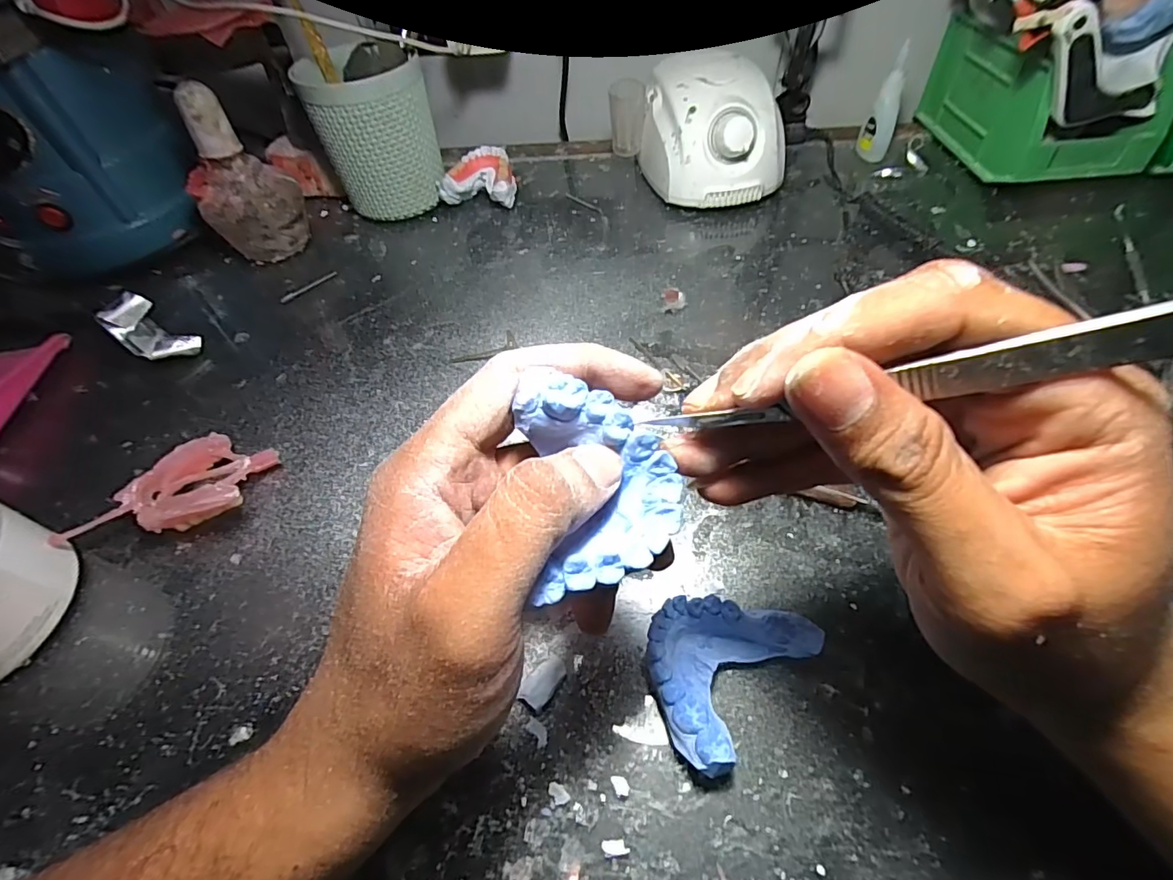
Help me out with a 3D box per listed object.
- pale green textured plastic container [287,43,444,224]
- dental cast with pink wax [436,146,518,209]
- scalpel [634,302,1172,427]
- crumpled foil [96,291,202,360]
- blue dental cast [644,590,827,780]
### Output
[{"bbox_3d":[-0.173,-0.254,0.436,0.092,0.116,0.080,-20,54,-10],"label":"pale green textured plastic container"},{"bbox_3d":[-0.095,-0.233,0.465,0.065,0.034,0.053,5,53,8],"label":"dental cast with pink wax"},{"bbox_3d":[0.082,-0.015,0.113,0.127,0.012,0.004,-12,48,29],"label":"scalpel"},{"bbox_3d":[-0.303,-0.075,0.360,0.067,0.027,0.032,27,59,23],"label":"crumpled foil"},{"bbox_3d":[0.053,0.090,0.212,0.068,0.023,0.052,-38,59,-22],"label":"blue dental cast"}]

